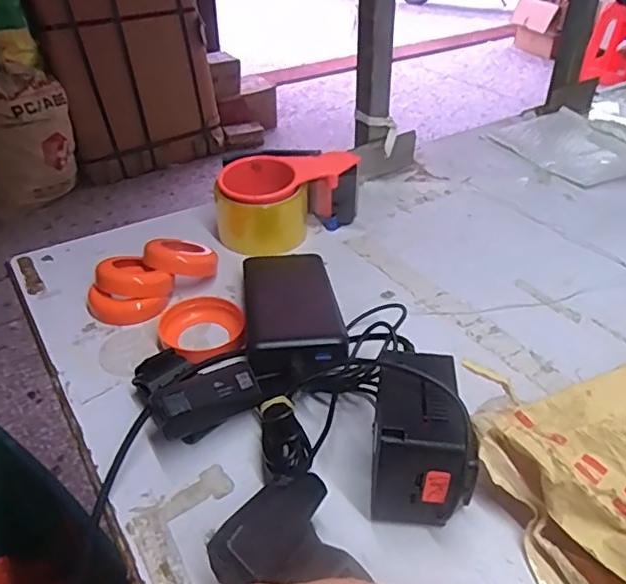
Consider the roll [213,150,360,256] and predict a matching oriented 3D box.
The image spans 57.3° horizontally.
[{"bbox_3d":[-0.029,-0.090,0.575,0.122,0.073,0.080,5,36,6],"label":"roll"}]

